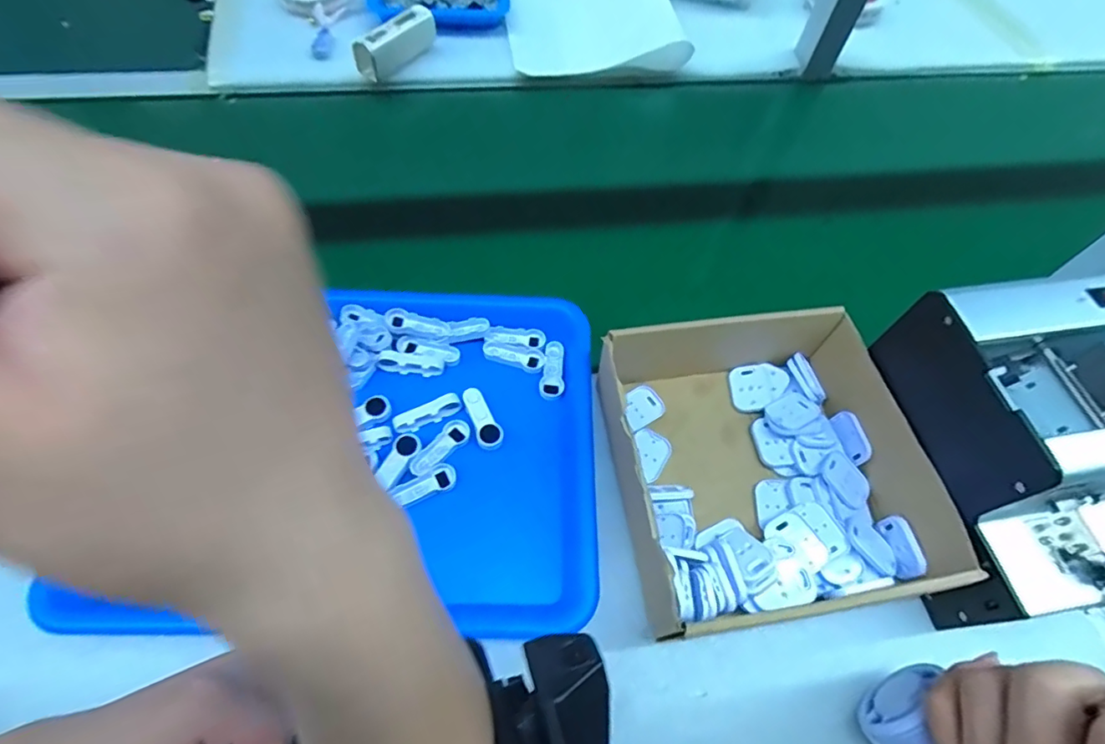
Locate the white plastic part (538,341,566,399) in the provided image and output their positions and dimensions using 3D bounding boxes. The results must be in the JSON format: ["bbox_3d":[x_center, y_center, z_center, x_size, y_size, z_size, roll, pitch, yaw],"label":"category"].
[{"bbox_3d":[0.001,-0.002,0.432,0.020,0.007,0.048,7,60,0],"label":"white plastic part"}]

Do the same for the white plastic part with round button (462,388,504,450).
[{"bbox_3d":[-0.054,0.036,0.404,0.019,0.013,0.048,-22,64,-16],"label":"white plastic part with round button"}]

